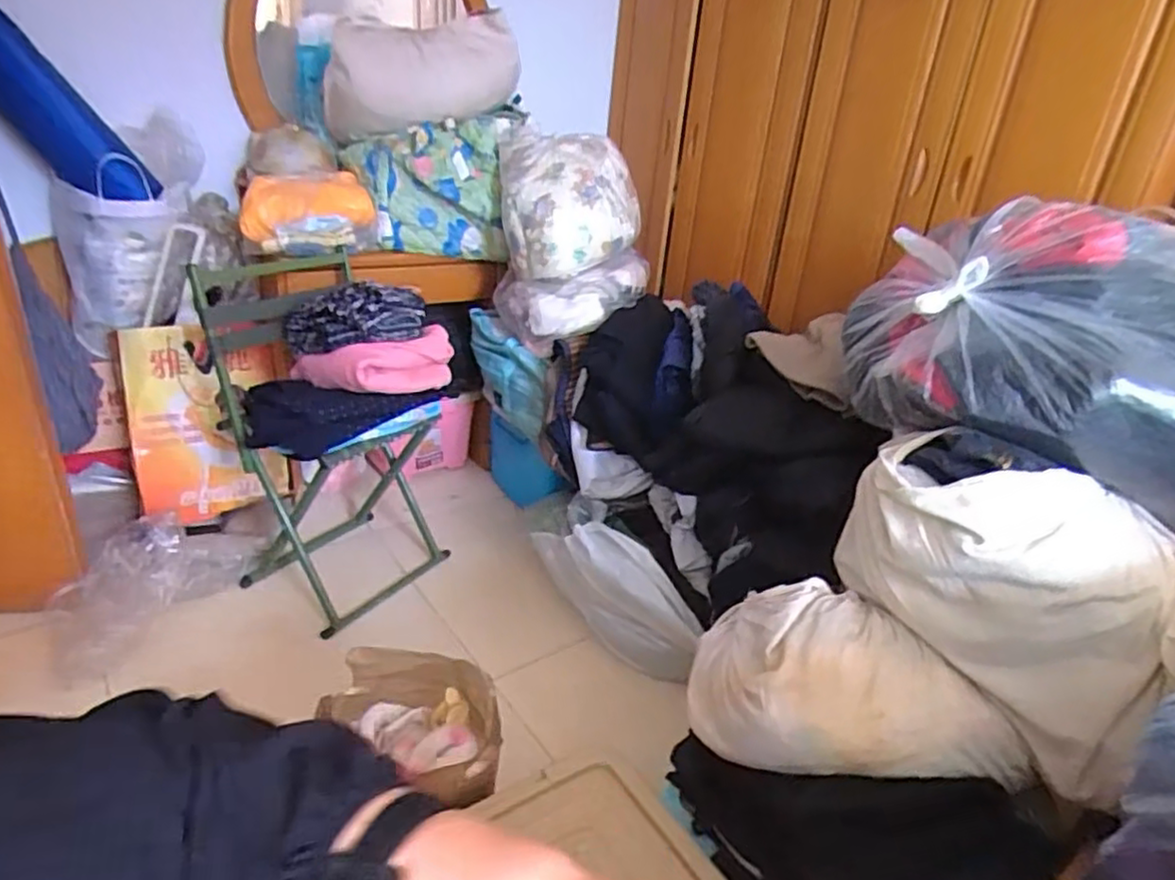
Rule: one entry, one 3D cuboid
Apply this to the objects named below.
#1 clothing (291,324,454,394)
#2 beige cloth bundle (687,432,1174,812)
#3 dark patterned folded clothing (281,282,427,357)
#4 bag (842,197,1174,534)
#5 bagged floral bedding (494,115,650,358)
[{"bbox_3d":[-0.409,-0.138,1.325,0.298,0.111,0.103,-4,28,-19],"label":"clothing"},{"bbox_3d":[0.389,0.198,0.785,0.471,0.324,0.278,8,26,4],"label":"beige cloth bundle"},{"bbox_3d":[-0.459,-0.235,1.328,0.265,0.118,0.118,-12,28,-4],"label":"dark patterned folded clothing"},{"bbox_3d":[0.592,-0.115,0.849,0.508,0.276,0.338,16,28,19],"label":"bag"},{"bbox_3d":[-0.033,-0.466,1.623,0.353,0.432,0.300,2,26,-8],"label":"bagged floral bedding"}]

